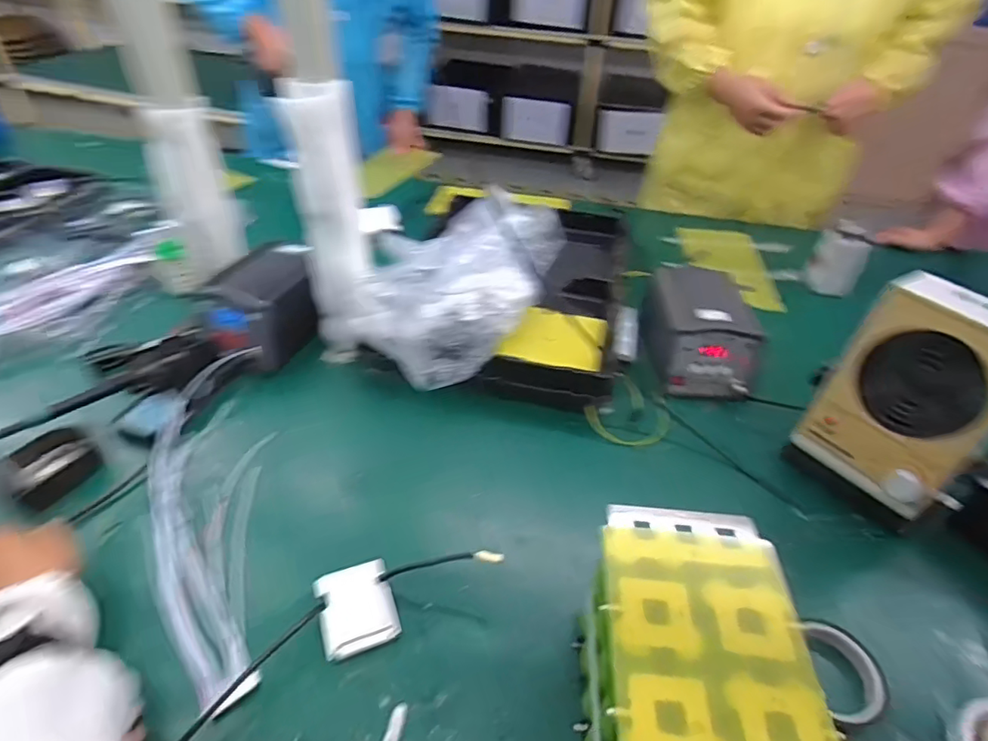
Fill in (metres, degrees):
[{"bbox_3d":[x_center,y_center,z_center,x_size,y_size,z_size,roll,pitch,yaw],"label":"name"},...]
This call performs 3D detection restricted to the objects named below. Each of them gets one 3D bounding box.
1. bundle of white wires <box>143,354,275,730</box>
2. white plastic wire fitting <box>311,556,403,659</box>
[{"bbox_3d":[-0.308,0.143,0.611,0.124,0.042,0.434,-14,47,-16],"label":"bundle of white wires"},{"bbox_3d":[-0.130,0.225,0.534,0.068,0.022,0.078,-13,44,-18],"label":"white plastic wire fitting"}]

